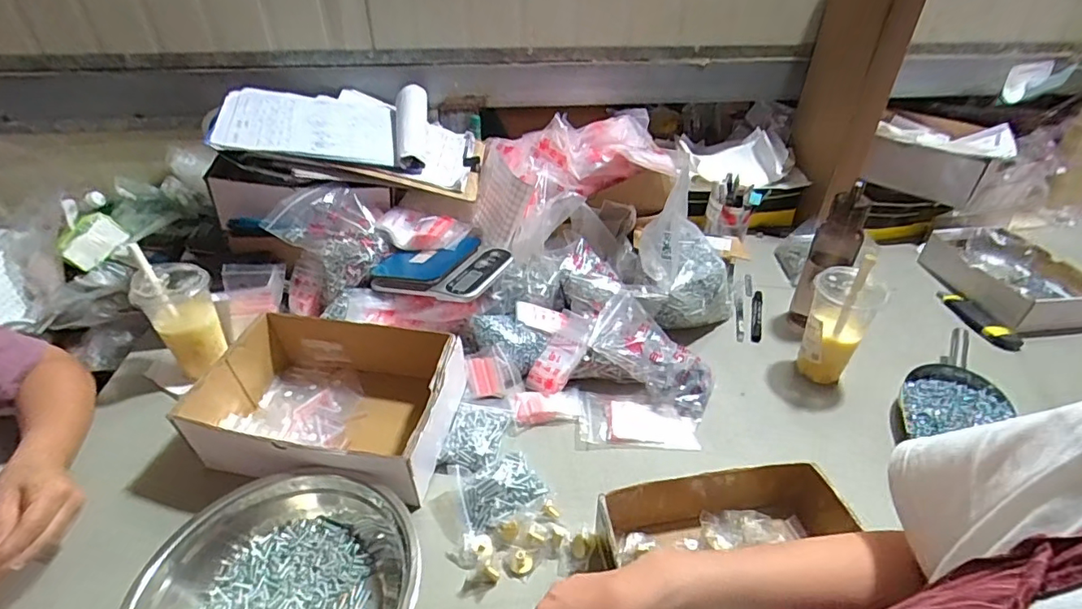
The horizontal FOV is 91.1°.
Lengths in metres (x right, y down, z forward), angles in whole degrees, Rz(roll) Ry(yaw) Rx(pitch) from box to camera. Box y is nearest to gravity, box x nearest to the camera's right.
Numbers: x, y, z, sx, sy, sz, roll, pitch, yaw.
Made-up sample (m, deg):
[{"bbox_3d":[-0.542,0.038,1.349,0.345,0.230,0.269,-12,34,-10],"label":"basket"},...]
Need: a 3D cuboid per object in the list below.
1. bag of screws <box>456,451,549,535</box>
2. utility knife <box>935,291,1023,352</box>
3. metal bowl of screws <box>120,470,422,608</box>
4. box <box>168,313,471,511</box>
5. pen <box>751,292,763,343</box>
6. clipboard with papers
[{"bbox_3d":[-0.046,0.216,0.626,0.097,0.014,0.076,-9,57,-12],"label":"bag of screws"},{"bbox_3d":[0.759,0.023,0.929,0.055,0.023,0.148,-5,36,-7],"label":"utility knife"},{"bbox_3d":[-0.256,0.278,0.507,0.271,0.063,0.249,0,36,0],"label":"metal bowl of screws"},{"bbox_3d":[-0.266,0.120,0.679,0.295,0.103,0.209,5,36,7],"label":"box"},{"bbox_3d":[0.379,0.019,0.931,0.019,0.015,0.137,11,37,15],"label":"pen"},{"bbox_3d":[-0.318,-0.319,0.932,0.437,0.074,0.263,9,42,-14],"label":"clipboard with papers"}]

